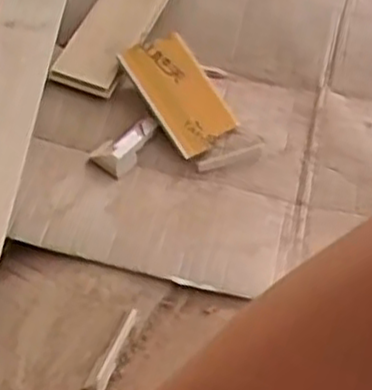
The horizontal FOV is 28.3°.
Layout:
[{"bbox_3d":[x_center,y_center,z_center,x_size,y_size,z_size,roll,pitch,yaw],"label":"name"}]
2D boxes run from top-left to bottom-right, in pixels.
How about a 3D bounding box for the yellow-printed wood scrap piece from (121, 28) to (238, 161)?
[{"bbox_3d":[-0.004,-0.094,0.663,0.066,0.015,0.113,-30,79,-25],"label":"yellow-printed wood scrap piece"}]

